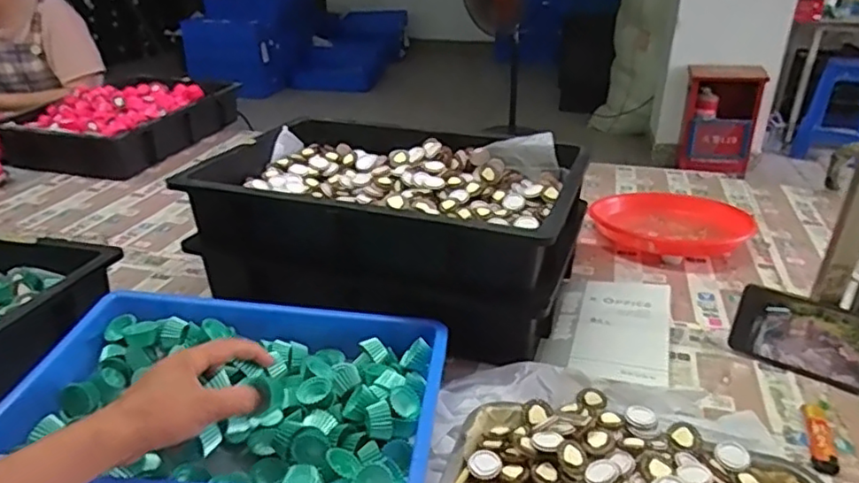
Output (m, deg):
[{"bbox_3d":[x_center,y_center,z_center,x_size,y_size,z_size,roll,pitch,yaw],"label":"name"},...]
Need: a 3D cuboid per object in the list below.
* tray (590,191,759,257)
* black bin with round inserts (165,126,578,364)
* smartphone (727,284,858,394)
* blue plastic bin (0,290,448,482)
[{"bbox_3d":[0.364,-0.029,0.952,0.205,0.051,0.200,-1,26,-3],"label":"tray"},{"bbox_3d":[-0.049,-0.021,0.794,0.454,0.174,0.352,10,28,18],"label":"black bin with round inserts"},{"bbox_3d":[0.409,0.105,0.650,0.163,0.076,0.010,20,4,31],"label":"smartphone"},{"bbox_3d":[-0.178,0.145,0.567,0.368,0.078,0.234,3,26,5],"label":"blue plastic bin"}]

